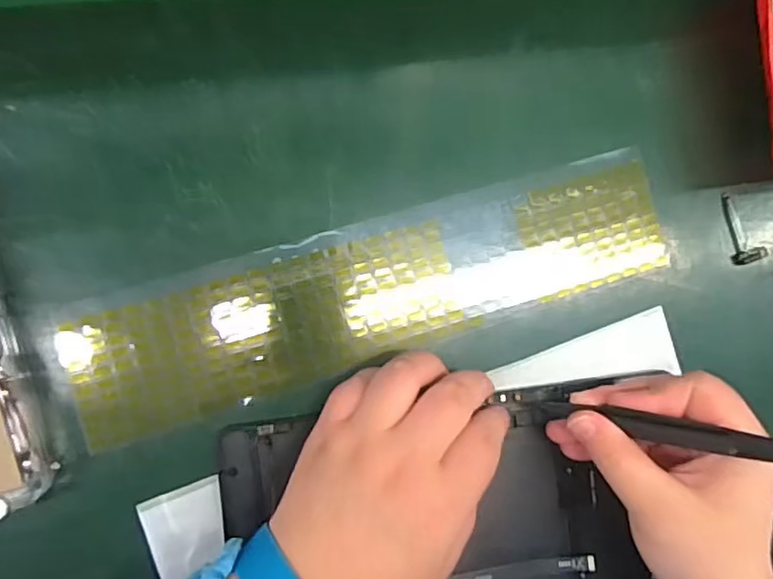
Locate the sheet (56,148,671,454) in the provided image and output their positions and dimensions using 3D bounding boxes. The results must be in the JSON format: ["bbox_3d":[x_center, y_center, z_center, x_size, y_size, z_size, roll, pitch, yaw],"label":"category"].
[{"bbox_3d":[0.001,-0.001,0.306,0.305,0.004,0.068,-18,89,-12],"label":"sheet"}]

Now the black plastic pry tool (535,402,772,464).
[{"bbox_3d":[0.122,0.064,0.277,0.004,0.118,0.012,6,85,-46],"label":"black plastic pry tool"}]

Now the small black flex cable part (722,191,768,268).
[{"bbox_3d":[0.204,-0.035,0.346,0.020,0.004,0.041,-10,89,-10],"label":"small black flex cable part"}]

